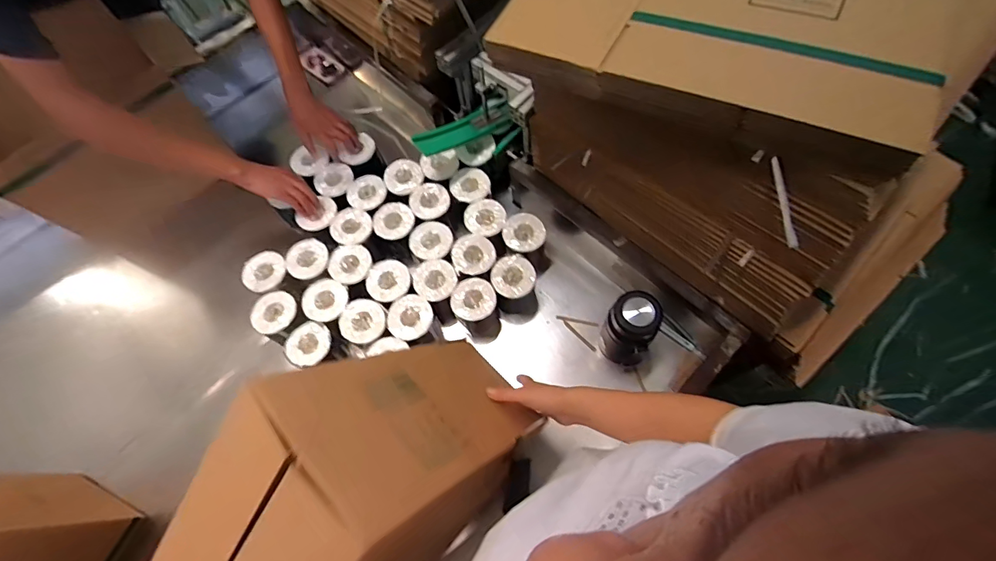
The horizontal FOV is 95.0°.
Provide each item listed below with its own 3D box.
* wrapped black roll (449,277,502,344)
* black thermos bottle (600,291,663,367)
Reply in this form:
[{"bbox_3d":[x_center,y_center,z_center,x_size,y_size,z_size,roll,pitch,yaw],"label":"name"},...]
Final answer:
[{"bbox_3d":[-0.047,0.071,1.028,0.092,0.161,0.097,-1,66,2],"label":"wrapped black roll"},{"bbox_3d":[0.266,0.101,0.933,0.097,0.208,0.088,30,71,14],"label":"black thermos bottle"}]

